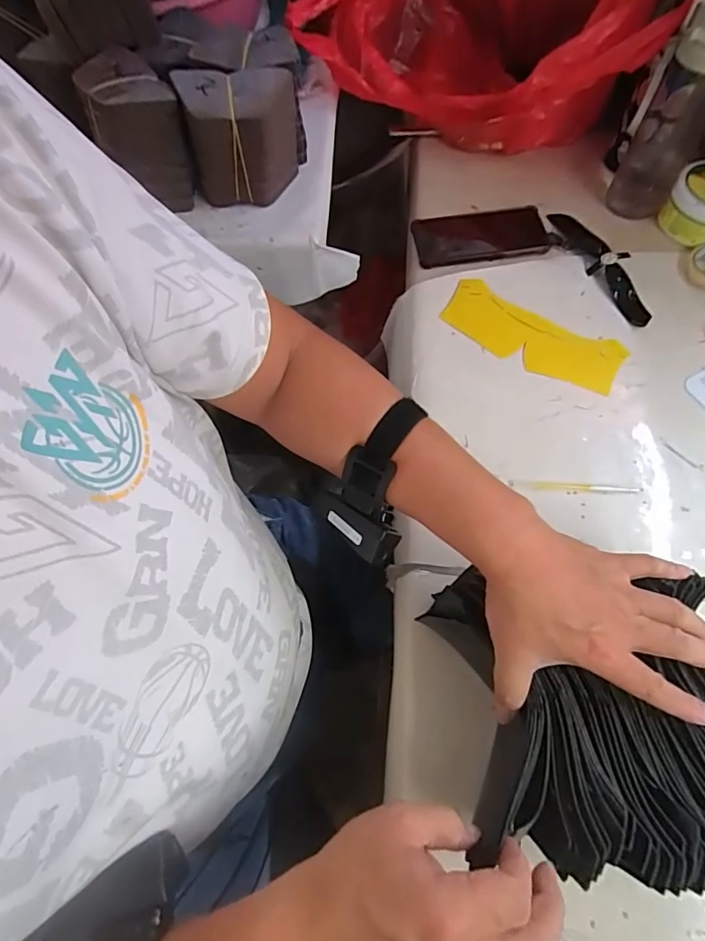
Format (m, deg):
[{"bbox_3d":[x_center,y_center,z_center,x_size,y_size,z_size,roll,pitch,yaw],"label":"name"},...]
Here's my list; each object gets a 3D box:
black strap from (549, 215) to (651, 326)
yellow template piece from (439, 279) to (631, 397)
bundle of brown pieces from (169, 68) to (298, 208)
[{"bbox_3d":[0.318,-0.273,0.623,0.041,0.023,0.228,-14,63,-4],"label":"black strap"},{"bbox_3d":[0.212,-0.162,0.589,0.216,0.006,0.088,31,70,16],"label":"yellow template piece"},{"bbox_3d":[-0.138,-0.424,0.629,0.138,0.127,0.112,-8,65,-2],"label":"bundle of brown pieces"}]

